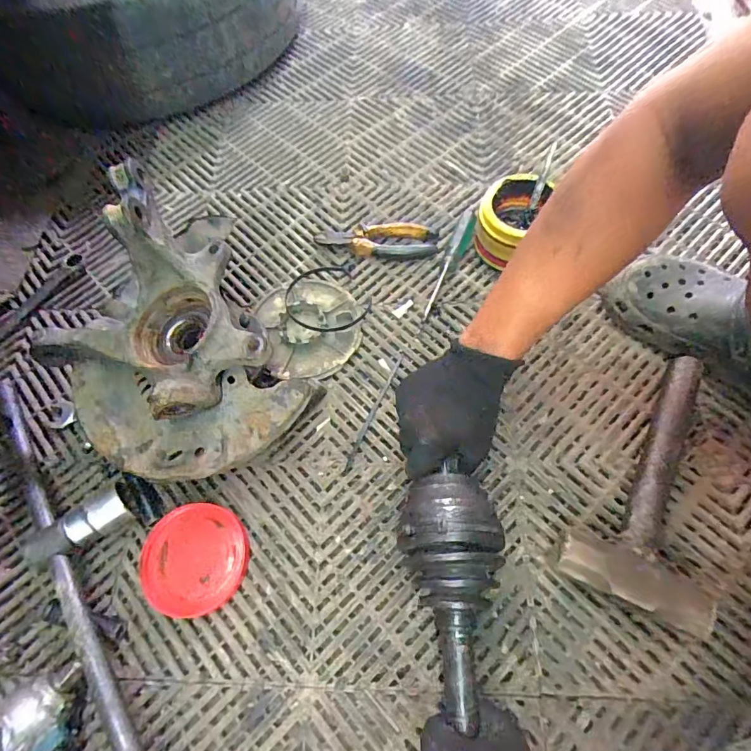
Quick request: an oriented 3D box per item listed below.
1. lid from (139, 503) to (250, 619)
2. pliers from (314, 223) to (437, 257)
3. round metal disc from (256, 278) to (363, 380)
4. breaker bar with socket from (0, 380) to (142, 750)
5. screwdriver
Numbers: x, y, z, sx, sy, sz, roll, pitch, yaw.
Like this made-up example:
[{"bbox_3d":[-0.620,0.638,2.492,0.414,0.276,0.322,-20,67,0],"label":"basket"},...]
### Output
[{"bbox_3d":[-0.179,0.182,0.461,0.098,0.022,0.101,-2,64,3],"label":"lid"},{"bbox_3d":[0.000,-0.181,0.614,0.155,0.021,0.050,0,64,4],"label":"pliers"},{"bbox_3d":[-0.080,-0.061,0.568,0.117,0.027,0.132,-15,64,-4],"label":"round metal disc"},{"bbox_3d":[-0.285,0.157,0.458,0.093,0.041,0.443,-37,68,-12],"label":"breaker bar with socket"},{"bbox_3d":[0.095,-0.148,0.600,0.026,0.026,0.168,21,78,16],"label":"screwdriver"}]

